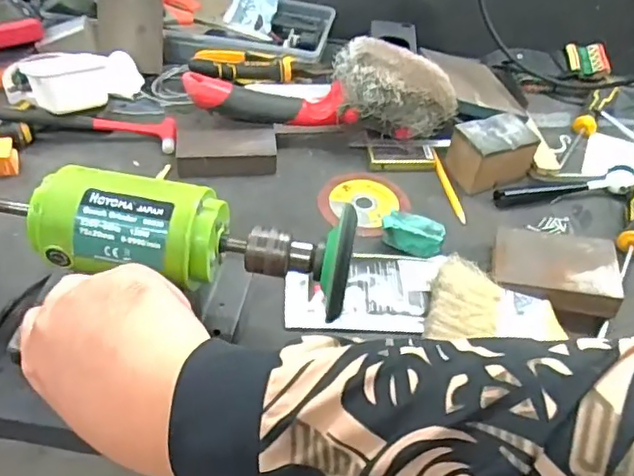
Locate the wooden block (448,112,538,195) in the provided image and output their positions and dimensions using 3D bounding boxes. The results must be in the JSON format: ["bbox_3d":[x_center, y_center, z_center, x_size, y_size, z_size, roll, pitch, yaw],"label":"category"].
[{"bbox_3d":[0.181,-0.088,0.600,0.077,0.051,0.051,-19,50,-22],"label":"wooden block"}]

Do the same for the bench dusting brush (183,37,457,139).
[{"bbox_3d":[0.007,-0.147,0.608,0.270,0.097,0.078,2,45,-4],"label":"bench dusting brush"}]

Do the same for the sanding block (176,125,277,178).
[{"bbox_3d":[-0.091,-0.089,0.595,0.097,0.027,0.054,-4,46,-9],"label":"sanding block"}]

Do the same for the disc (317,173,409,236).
[{"bbox_3d":[0.043,-0.036,0.575,0.081,0.008,0.080,0,49,0],"label":"disc"}]

